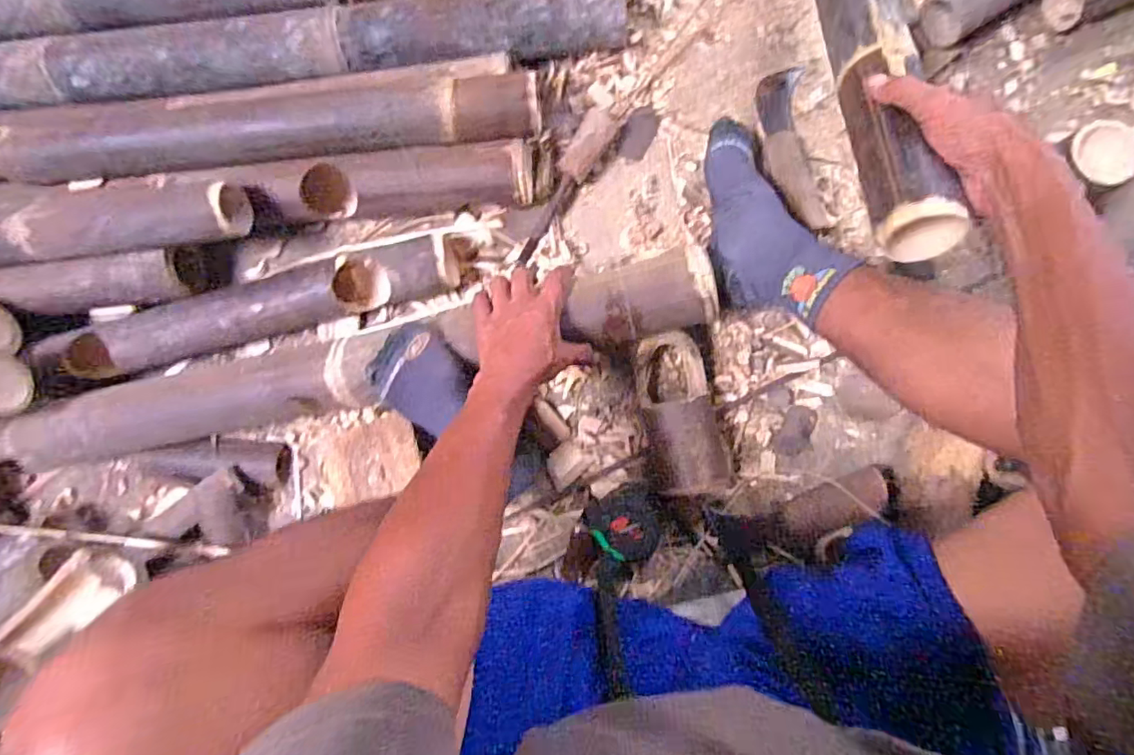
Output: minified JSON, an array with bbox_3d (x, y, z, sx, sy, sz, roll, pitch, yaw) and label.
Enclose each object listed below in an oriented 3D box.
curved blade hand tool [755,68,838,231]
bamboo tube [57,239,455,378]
[{"bbox_3d":[0.270,-0.273,0.657,0.064,0.029,0.206,-12,87,4],"label":"curved blade hand tool"},{"bbox_3d":[-0.393,-0.079,0.687,0.528,0.077,0.075,-12,87,4],"label":"bamboo tube"}]

